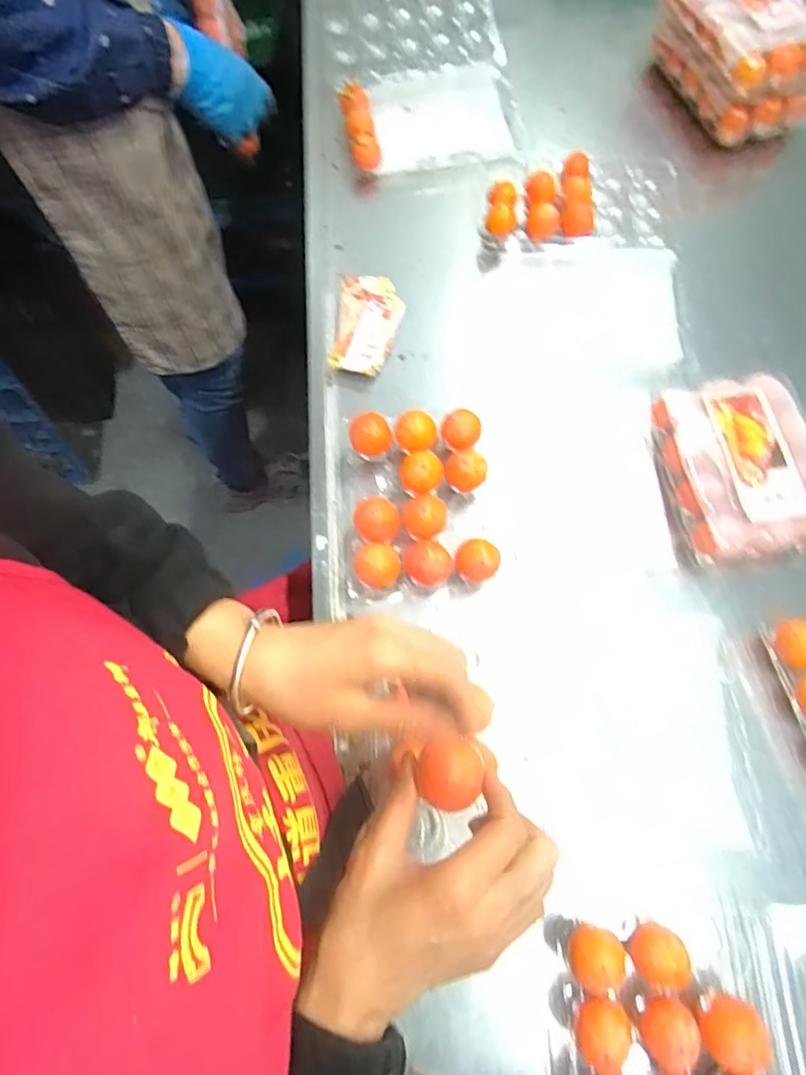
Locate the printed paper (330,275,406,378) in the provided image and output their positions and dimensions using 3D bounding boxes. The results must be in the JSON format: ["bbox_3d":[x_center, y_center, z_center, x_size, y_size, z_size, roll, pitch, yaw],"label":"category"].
[{"bbox_3d":[-0.040,-0.244,0.658,0.074,0.027,0.133,4,70,2],"label":"printed paper"}]

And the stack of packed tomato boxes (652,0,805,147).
[{"bbox_3d":[0.437,-0.636,0.749,0.136,0.109,0.224,-20,71,-6],"label":"stack of packed tomato boxes"}]

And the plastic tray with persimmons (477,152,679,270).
[{"bbox_3d":[0.216,-0.406,0.696,0.253,0.045,0.148,-5,70,-1],"label":"plastic tray with persimmons"}]

